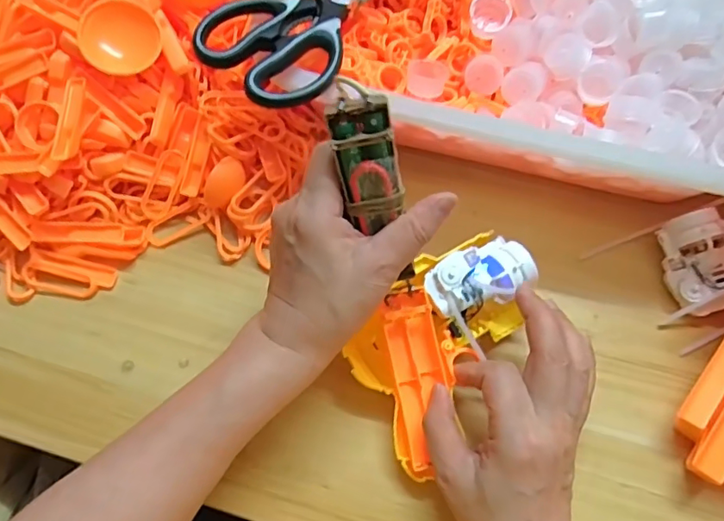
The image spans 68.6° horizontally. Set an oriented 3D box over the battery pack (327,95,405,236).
[{"bbox_3d":[0.004,-0.048,0.276,0.030,0.070,0.014,-14,32,-4],"label":"battery pack"}]

